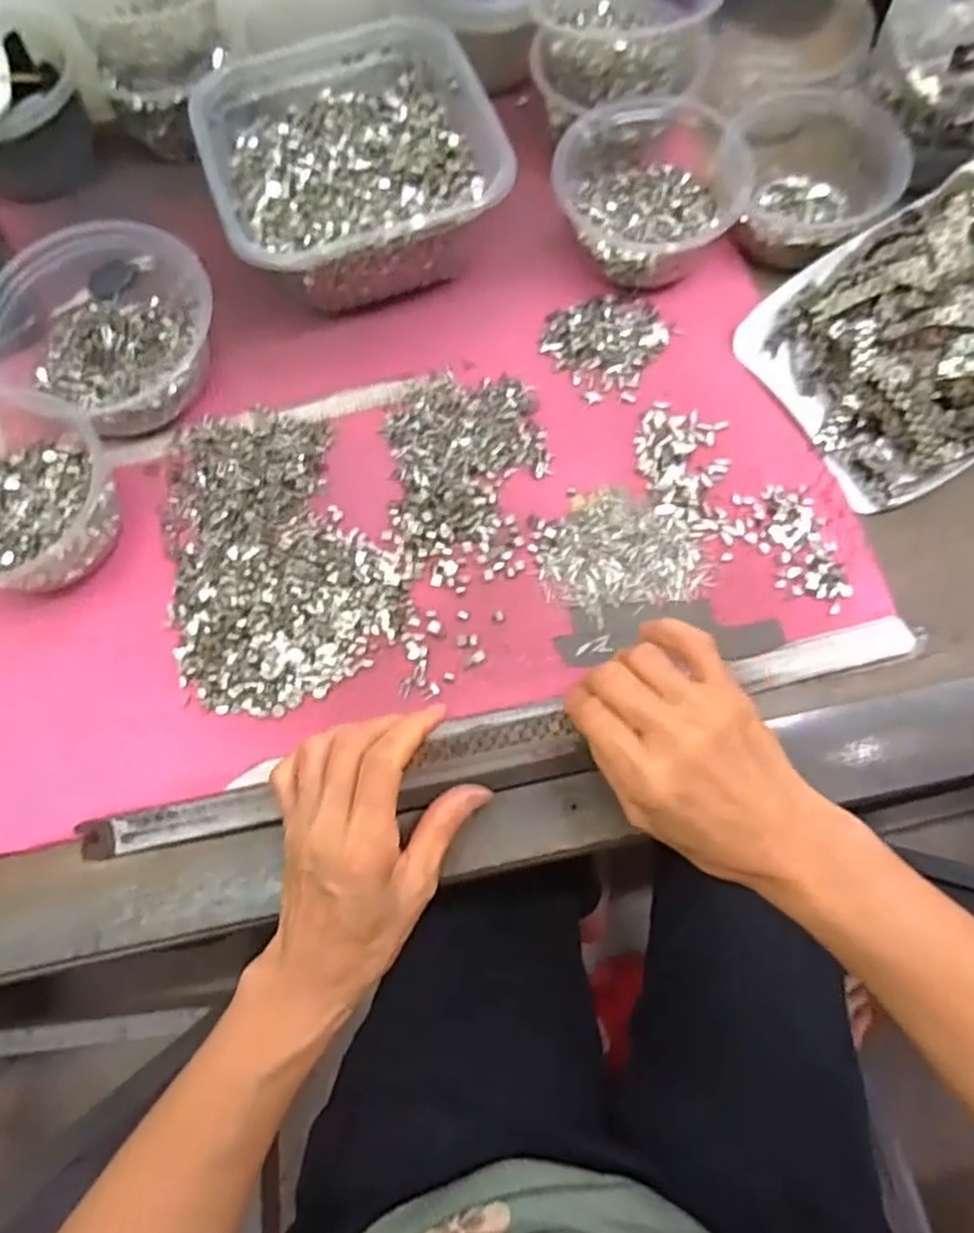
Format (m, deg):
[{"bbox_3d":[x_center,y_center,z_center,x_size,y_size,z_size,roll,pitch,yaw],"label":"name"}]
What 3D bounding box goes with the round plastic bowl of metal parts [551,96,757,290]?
[{"bbox_3d":[0.103,-0.272,0.481,0.118,0.051,0.116,-1,70,2],"label":"round plastic bowl of metal parts"}]

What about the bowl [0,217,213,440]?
[{"bbox_3d":[-0.236,-0.184,0.461,0.136,0.050,0.150,-9,70,-1],"label":"bowl"}]

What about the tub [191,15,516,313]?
[{"bbox_3d":[-0.086,-0.292,0.485,0.174,0.061,0.181,-16,70,-4],"label":"tub"}]

